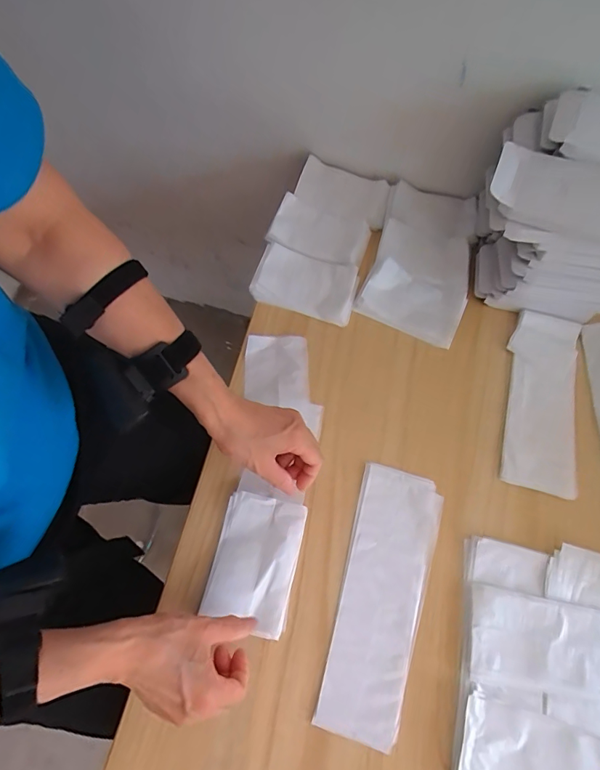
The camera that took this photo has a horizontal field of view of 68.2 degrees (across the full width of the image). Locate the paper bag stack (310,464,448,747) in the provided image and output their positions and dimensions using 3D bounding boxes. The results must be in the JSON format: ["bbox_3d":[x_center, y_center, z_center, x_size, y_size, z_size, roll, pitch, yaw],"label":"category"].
[{"bbox_3d":[0.085,0.215,0.459,0.087,0.007,0.253,17,67,3],"label":"paper bag stack"}]

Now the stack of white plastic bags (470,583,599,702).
[{"bbox_3d":[0.290,0.267,0.442,0.237,0.008,0.085,11,67,0],"label":"stack of white plastic bags"}]

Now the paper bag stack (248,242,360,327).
[{"bbox_3d":[0.007,-0.131,0.576,0.129,0.023,0.078,18,67,3],"label":"paper bag stack"}]

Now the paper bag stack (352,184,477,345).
[{"bbox_3d":[0.167,-0.174,0.601,0.132,0.033,0.222,18,67,4],"label":"paper bag stack"}]

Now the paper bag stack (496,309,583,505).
[{"bbox_3d":[0.299,0.014,0.547,0.083,0.013,0.227,17,67,3],"label":"paper bag stack"}]

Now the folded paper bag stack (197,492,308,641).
[{"bbox_3d":[-0.046,0.179,0.454,0.084,0.009,0.124,12,67,3],"label":"folded paper bag stack"}]

